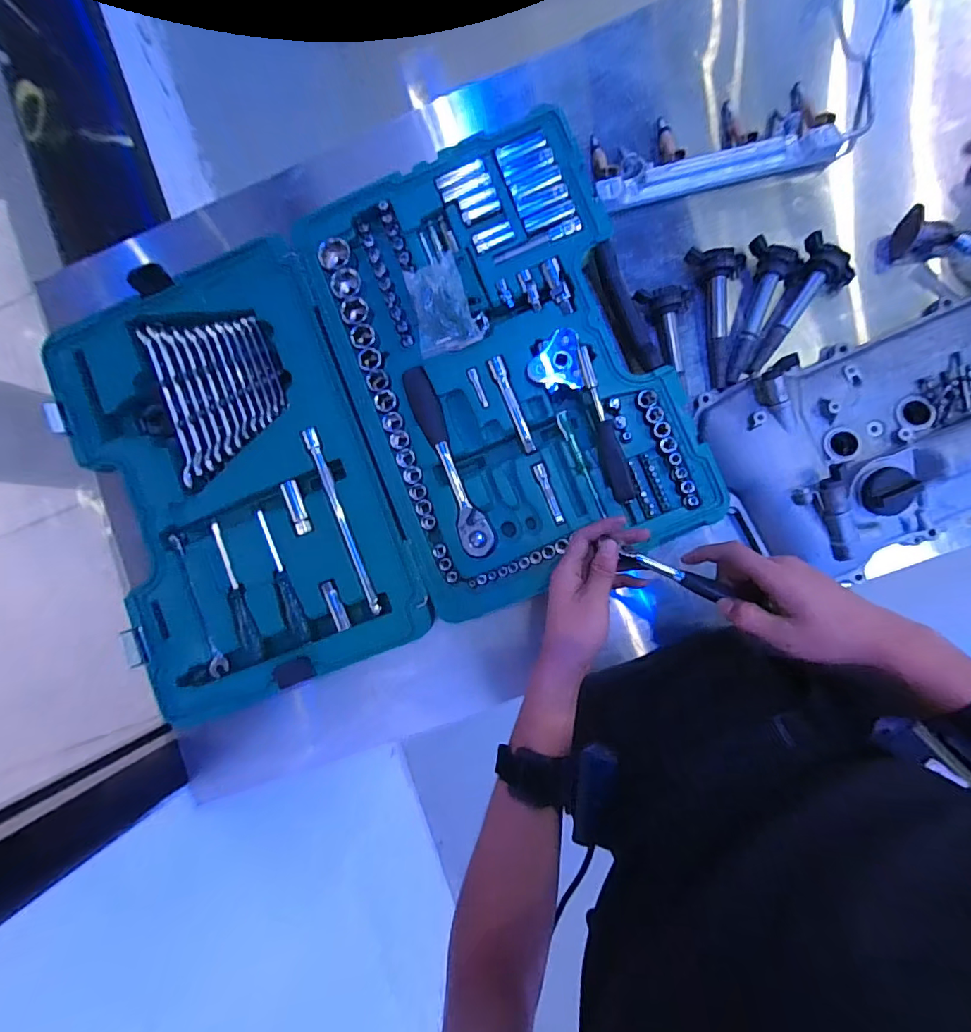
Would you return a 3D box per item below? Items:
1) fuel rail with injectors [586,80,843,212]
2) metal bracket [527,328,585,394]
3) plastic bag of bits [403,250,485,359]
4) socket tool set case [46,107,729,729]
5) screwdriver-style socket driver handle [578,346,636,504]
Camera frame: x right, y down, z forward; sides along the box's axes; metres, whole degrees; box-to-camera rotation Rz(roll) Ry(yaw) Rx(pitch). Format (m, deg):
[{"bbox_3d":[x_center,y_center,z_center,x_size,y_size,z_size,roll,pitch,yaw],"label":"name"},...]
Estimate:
[{"bbox_3d":[0.282,-0.463,0.589,0.287,0.036,0.110,-10,87,5],"label":"fuel rail with injectors"},{"bbox_3d":[0.083,-0.187,0.567,0.062,0.023,0.070,-9,87,5],"label":"metal bracket"},{"bbox_3d":[-0.054,-0.261,0.577,0.074,0.033,0.107,-15,87,5],"label":"plastic bag of bits"},{"bbox_3d":[-0.160,-0.114,0.600,0.743,0.048,0.543,-22,86,4],"label":"socket tool set case"},{"bbox_3d":[0.145,-0.109,0.561,0.025,0.023,0.188,-15,87,5],"label":"screwdriver-style socket driver handle"}]

